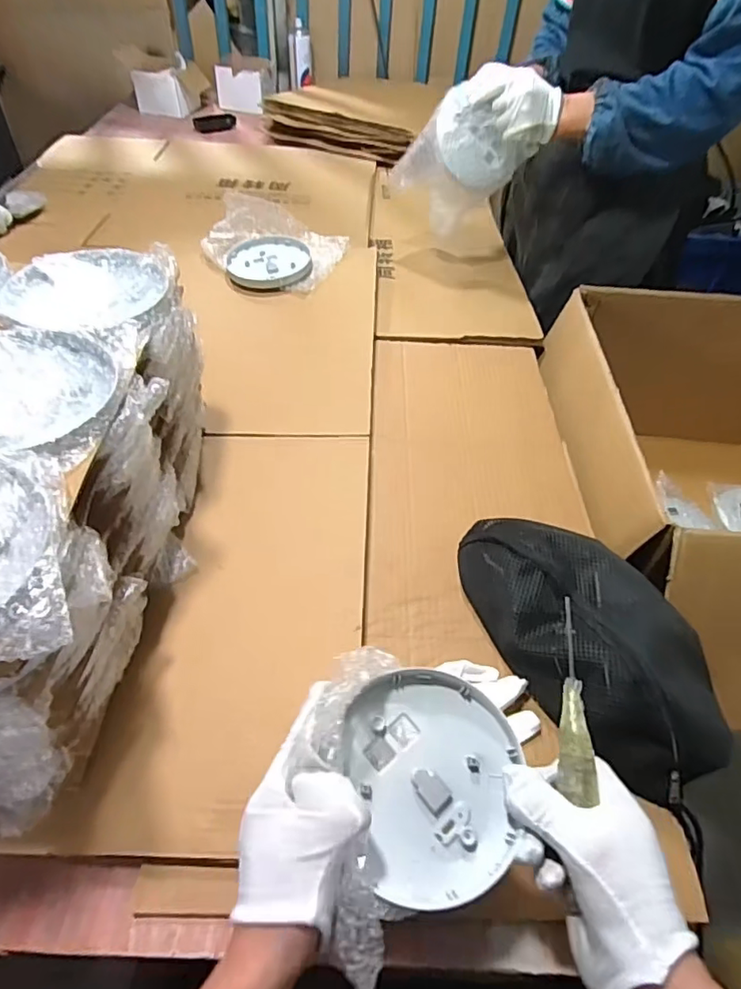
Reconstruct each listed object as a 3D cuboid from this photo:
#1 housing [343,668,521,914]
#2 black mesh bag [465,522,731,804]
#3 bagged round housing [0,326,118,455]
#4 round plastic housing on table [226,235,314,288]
[{"bbox_3d":[0.045,0.188,0.364,0.111,0.027,0.131,-12,53,-15],"label":"housing"},{"bbox_3d":[0.193,0.119,0.489,0.142,0.077,0.272,-15,54,-17],"label":"black mesh bag"},{"bbox_3d":[-0.258,-0.074,0.399,0.128,0.021,0.130,2,49,-2],"label":"bagged round housing"},{"bbox_3d":[-0.162,-0.377,0.878,0.131,0.021,0.124,2,51,-3],"label":"round plastic housing on table"}]

